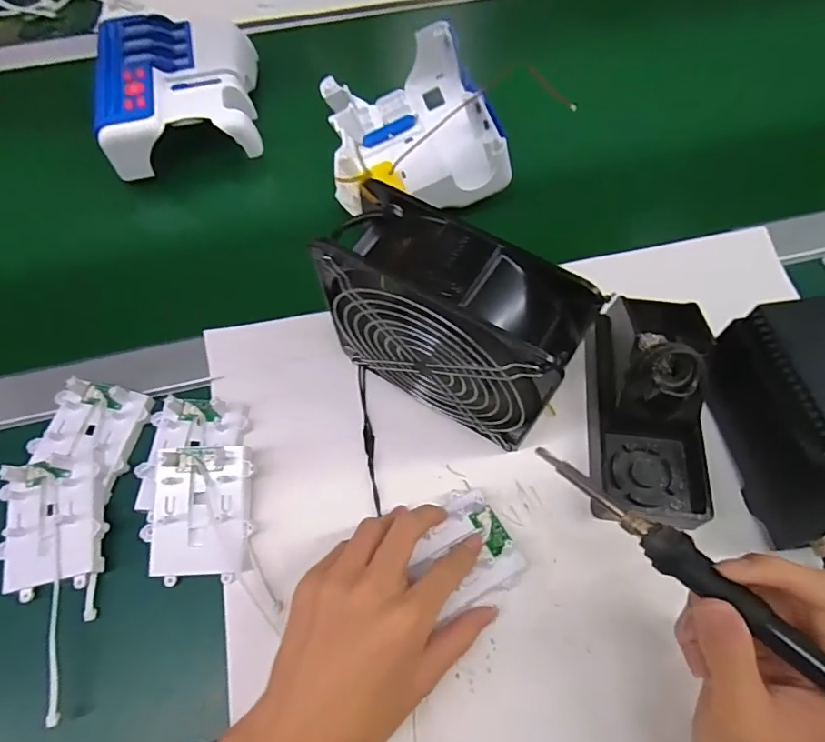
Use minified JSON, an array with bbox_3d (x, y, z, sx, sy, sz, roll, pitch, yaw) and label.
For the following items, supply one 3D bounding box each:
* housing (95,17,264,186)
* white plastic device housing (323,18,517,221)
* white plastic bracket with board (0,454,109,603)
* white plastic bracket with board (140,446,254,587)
[{"bbox_3d":[-0.221,-0.271,0.499,0.145,0.061,0.163,-9,65,-3],"label":"housing"},{"bbox_3d":[-0.005,-0.222,0.462,0.139,0.063,0.187,-10,65,-4],"label":"white plastic device housing"},{"bbox_3d":[-0.240,0.100,0.337,0.065,0.027,0.080,-9,65,-4],"label":"white plastic bracket with board"},{"bbox_3d":[-0.139,0.093,0.334,0.062,0.016,0.084,-1,83,-3],"label":"white plastic bracket with board"}]

